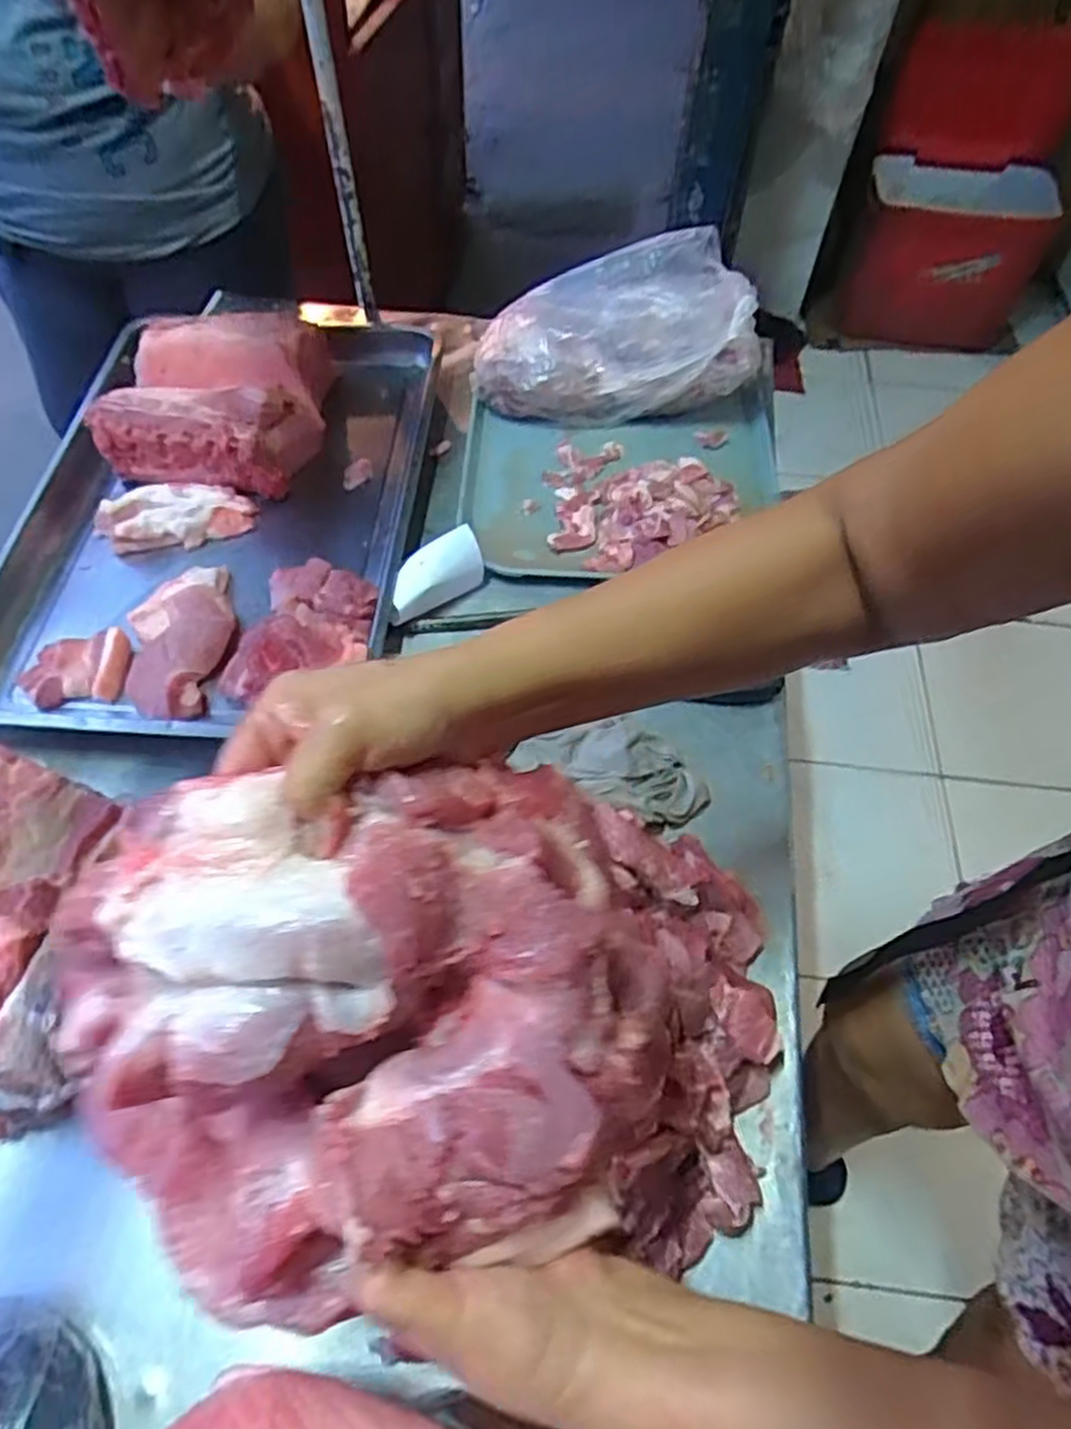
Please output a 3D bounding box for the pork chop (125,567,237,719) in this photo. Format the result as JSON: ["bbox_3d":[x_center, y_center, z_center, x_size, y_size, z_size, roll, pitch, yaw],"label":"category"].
[{"bbox_3d":[-0.334,-0.069,0.732,0.092,0.032,0.178,-8,58,-7],"label":"pork chop"}]

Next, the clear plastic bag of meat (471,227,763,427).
[{"bbox_3d":[0.090,-0.428,0.884,0.309,0.160,0.112,1,57,-1],"label":"clear plastic bag of meat"}]

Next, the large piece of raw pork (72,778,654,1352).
[{"bbox_3d":[-0.065,0.129,0.327,0.235,0.112,0.191,-11,58,-9],"label":"large piece of raw pork"}]

